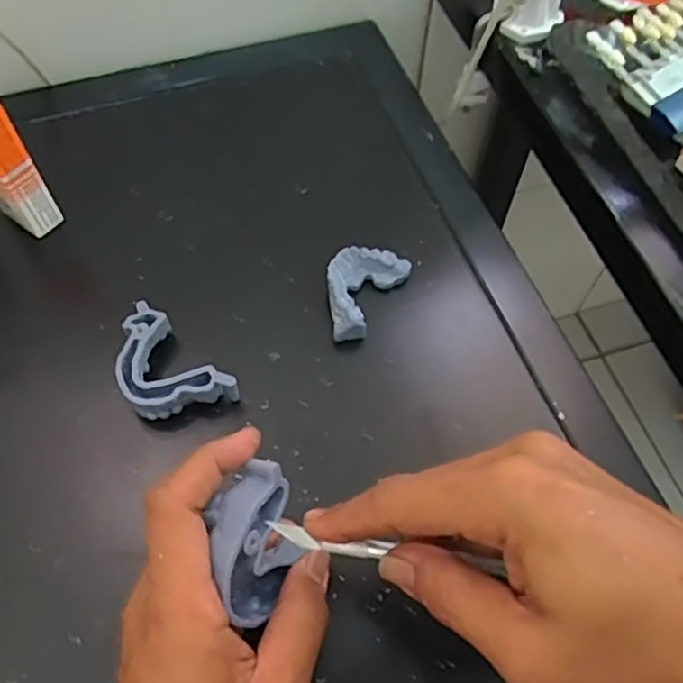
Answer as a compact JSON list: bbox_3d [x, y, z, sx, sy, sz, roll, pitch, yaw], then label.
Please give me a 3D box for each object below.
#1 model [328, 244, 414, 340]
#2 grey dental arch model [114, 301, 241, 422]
[{"bbox_3d":[0.010,-0.033,0.418,0.041,0.021,0.065,30,64,14],"label":"model"},{"bbox_3d":[-0.103,0.019,0.384,0.076,0.025,0.048,38,66,18],"label":"grey dental arch model"}]

